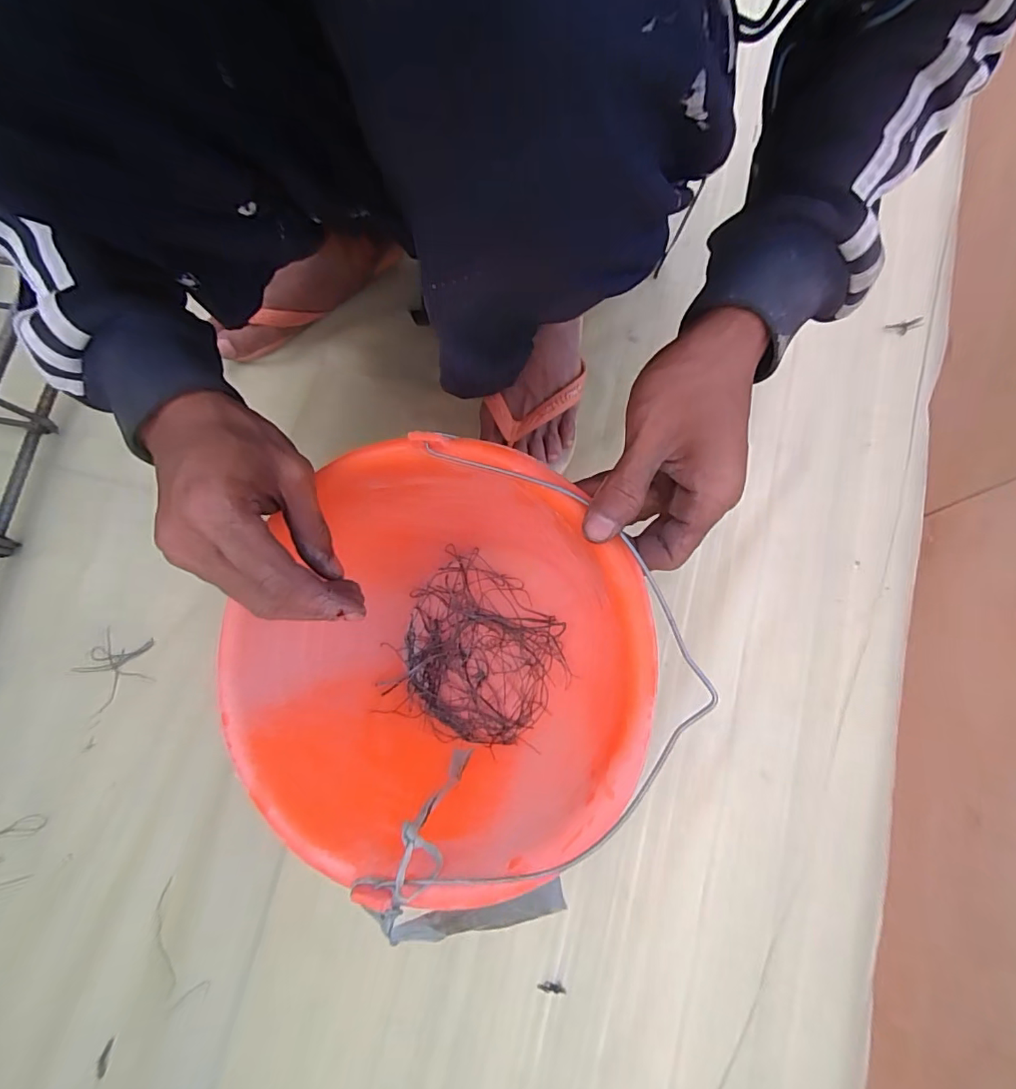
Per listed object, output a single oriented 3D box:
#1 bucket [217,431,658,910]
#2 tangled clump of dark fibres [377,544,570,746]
[{"bbox_3d":[-0.041,0.076,0.328,0.214,0.189,0.223,0,77,1],"label":"bucket"},{"bbox_3d":[-0.026,0.087,0.413,0.132,0.034,0.124,35,82,11],"label":"tangled clump of dark fibres"}]

